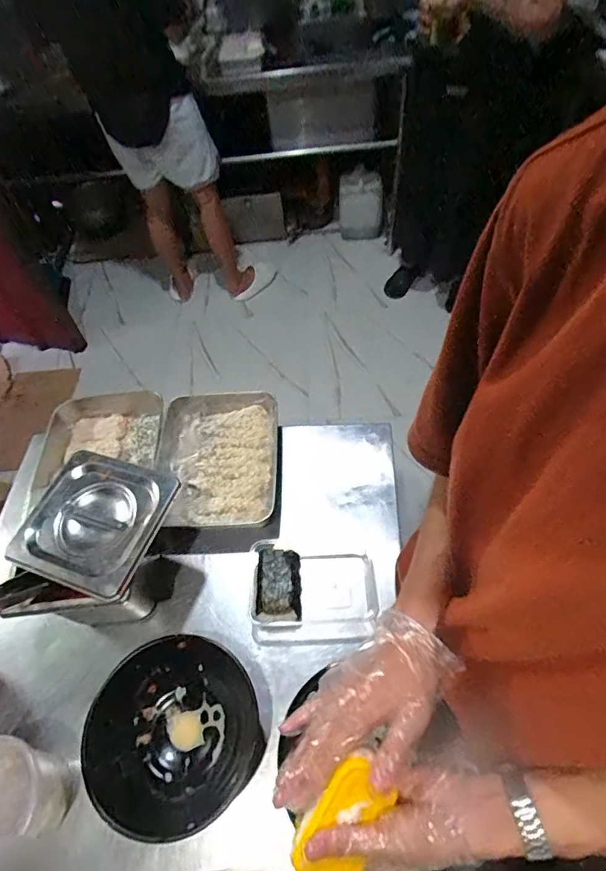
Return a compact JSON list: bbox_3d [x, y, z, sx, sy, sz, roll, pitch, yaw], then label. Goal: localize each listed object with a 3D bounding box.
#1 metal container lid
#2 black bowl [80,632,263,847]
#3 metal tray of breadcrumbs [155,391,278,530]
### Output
[{"bbox_3d":[-0.254,0.101,0.607,0.163,0.022,0.164,14,58,15],"label":"metal container lid"},{"bbox_3d":[-0.151,0.345,0.575,0.190,0.065,0.190,-3,55,4],"label":"black bowl"},{"bbox_3d":[-0.140,0.043,0.801,0.195,0.057,0.242,-4,55,2],"label":"metal tray of breadcrumbs"}]

